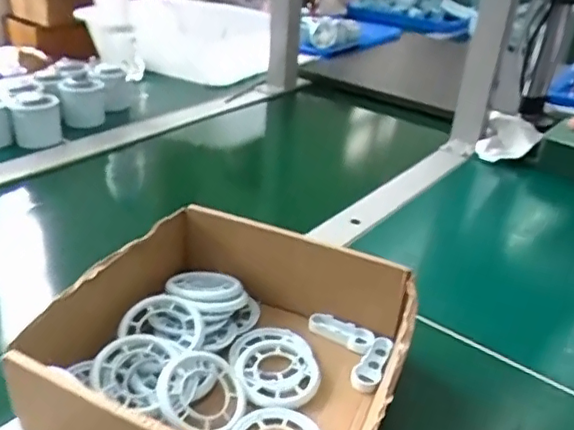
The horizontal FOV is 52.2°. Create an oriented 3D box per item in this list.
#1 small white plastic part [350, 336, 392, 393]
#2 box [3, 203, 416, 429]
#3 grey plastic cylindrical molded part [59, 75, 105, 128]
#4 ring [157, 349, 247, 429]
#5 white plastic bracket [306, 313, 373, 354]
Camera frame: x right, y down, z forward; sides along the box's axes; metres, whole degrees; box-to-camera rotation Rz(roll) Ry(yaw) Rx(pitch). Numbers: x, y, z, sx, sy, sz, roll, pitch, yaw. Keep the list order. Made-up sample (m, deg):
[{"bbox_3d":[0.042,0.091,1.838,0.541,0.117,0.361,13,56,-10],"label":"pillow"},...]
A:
[{"bbox_3d":[0.061,0.106,0.418,0.019,0.010,0.048,14,30,19],"label":"small white plastic part"},{"bbox_3d":[-0.032,0.088,0.377,0.197,0.074,0.203,13,30,16],"label":"box"},{"bbox_3d":[-0.280,-0.156,0.801,0.055,0.060,0.053,-8,30,-20],"label":"grey plastic cylindrical molded part"},{"bbox_3d":[-0.052,0.112,0.367,0.056,0.008,0.054,17,43,-16],"label":"ring"},{"bbox_3d":[0.040,0.087,0.443,0.050,0.011,0.016,17,31,23],"label":"white plastic bracket"}]

